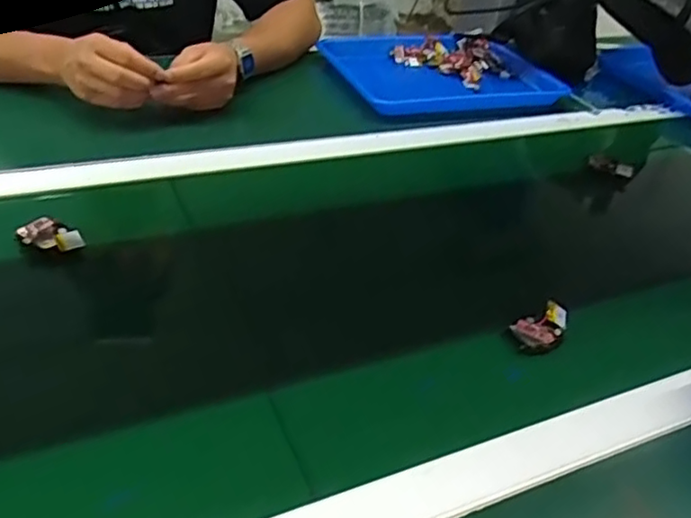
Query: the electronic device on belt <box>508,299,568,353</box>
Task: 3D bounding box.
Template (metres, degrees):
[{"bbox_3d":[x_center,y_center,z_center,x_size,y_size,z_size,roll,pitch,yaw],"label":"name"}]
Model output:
[{"bbox_3d":[0.171,0.059,0.544,0.061,0.014,0.037,-24,53,-31],"label":"electronic device on belt"}]

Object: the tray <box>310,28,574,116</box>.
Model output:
[{"bbox_3d":[0.136,-0.296,1.005,0.339,0.045,0.269,-12,39,-22],"label":"tray"}]

